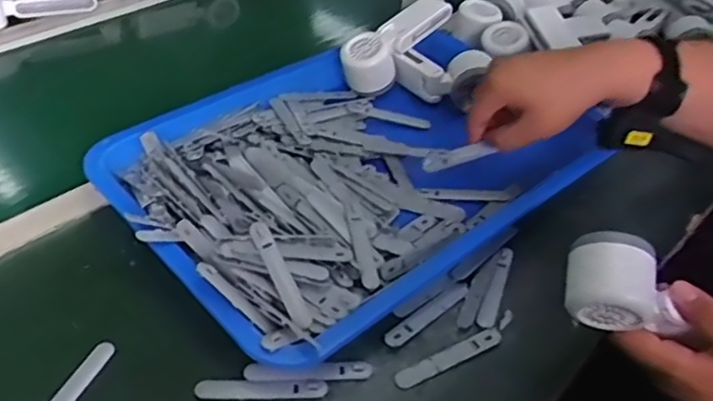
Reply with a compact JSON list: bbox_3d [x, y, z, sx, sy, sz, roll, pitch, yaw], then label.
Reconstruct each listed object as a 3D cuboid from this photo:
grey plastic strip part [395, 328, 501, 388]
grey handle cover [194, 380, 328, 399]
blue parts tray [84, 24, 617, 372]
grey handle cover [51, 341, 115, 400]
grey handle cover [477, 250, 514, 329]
[{"bbox_3d":[0.074,0.122,0.527,0.097,0.004,0.017,-19,47,-25],"label":"grey plastic strip part"},{"bbox_3d":[-0.070,0.139,0.495,0.094,0.004,0.016,2,42,-4],"label":"grey handle cover"},{"bbox_3d":[0.001,-0.039,0.662,0.431,0.051,0.315,-28,52,-32],"label":"blue parts tray"},{"bbox_3d":[-0.208,0.140,0.486,0.015,0.004,0.095,17,43,12],"label":"grey handle cover"},{"bbox_3d":[0.121,0.072,0.581,0.015,0.004,0.096,17,43,12],"label":"grey handle cover"}]

